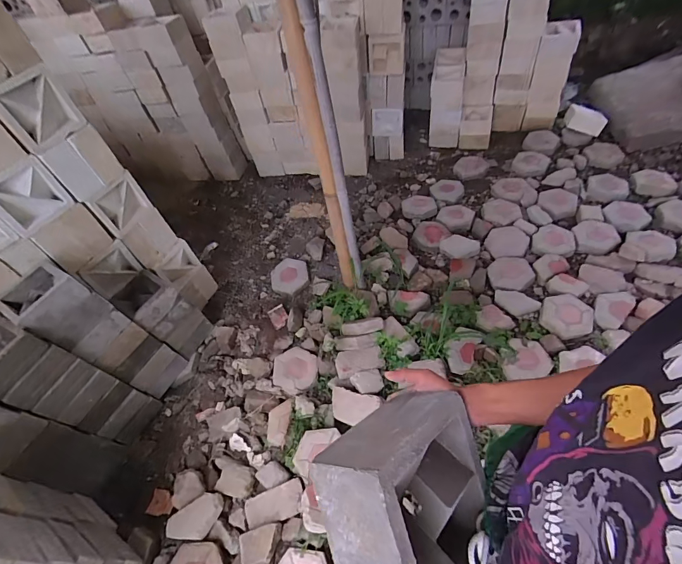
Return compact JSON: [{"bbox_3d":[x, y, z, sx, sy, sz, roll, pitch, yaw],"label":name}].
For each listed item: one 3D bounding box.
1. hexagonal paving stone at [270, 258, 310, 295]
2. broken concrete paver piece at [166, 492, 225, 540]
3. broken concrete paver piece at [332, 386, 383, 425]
[{"bbox_3d":[-0.269,-0.029,1.930,0.195,0.051,0.200,-8,68,-5],"label":"hexagonal paving stone"},{"bbox_3d":[-0.504,0.835,1.274,0.195,0.036,0.118,-26,59,-17],"label":"broken concrete paver piece"},{"bbox_3d":[0.054,0.509,1.474,0.215,0.057,0.133,8,52,17],"label":"broken concrete paver piece"}]

